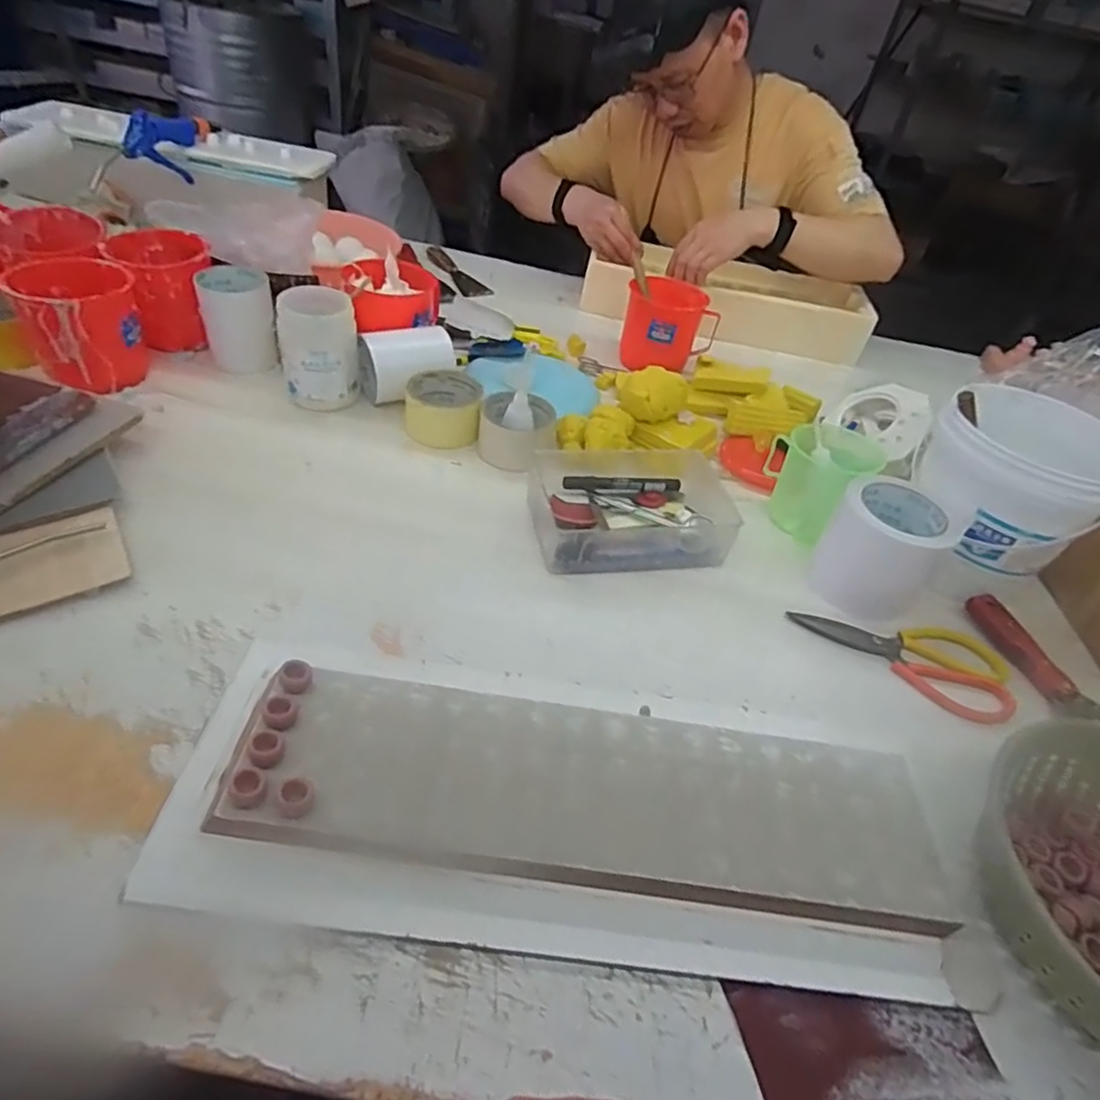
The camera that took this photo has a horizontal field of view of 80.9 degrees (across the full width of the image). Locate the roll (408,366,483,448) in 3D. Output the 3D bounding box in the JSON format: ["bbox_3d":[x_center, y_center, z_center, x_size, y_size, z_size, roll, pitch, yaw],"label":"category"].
[{"bbox_3d":[-0.123,-0.169,0.764,0.085,0.047,0.091,3,46,-4],"label":"roll"}]

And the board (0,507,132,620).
[{"bbox_3d":[-0.420,0.010,0.527,0.126,0.010,0.085,-24,63,-34],"label":"board"}]

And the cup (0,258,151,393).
[{"bbox_3d":[-0.520,-0.251,0.723,0.110,0.102,0.110,-22,52,-31],"label":"cup"}]

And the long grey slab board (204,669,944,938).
[{"bbox_3d":[0.032,0.166,0.436,0.460,0.015,0.120,9,45,-3],"label":"long grey slab board"}]

